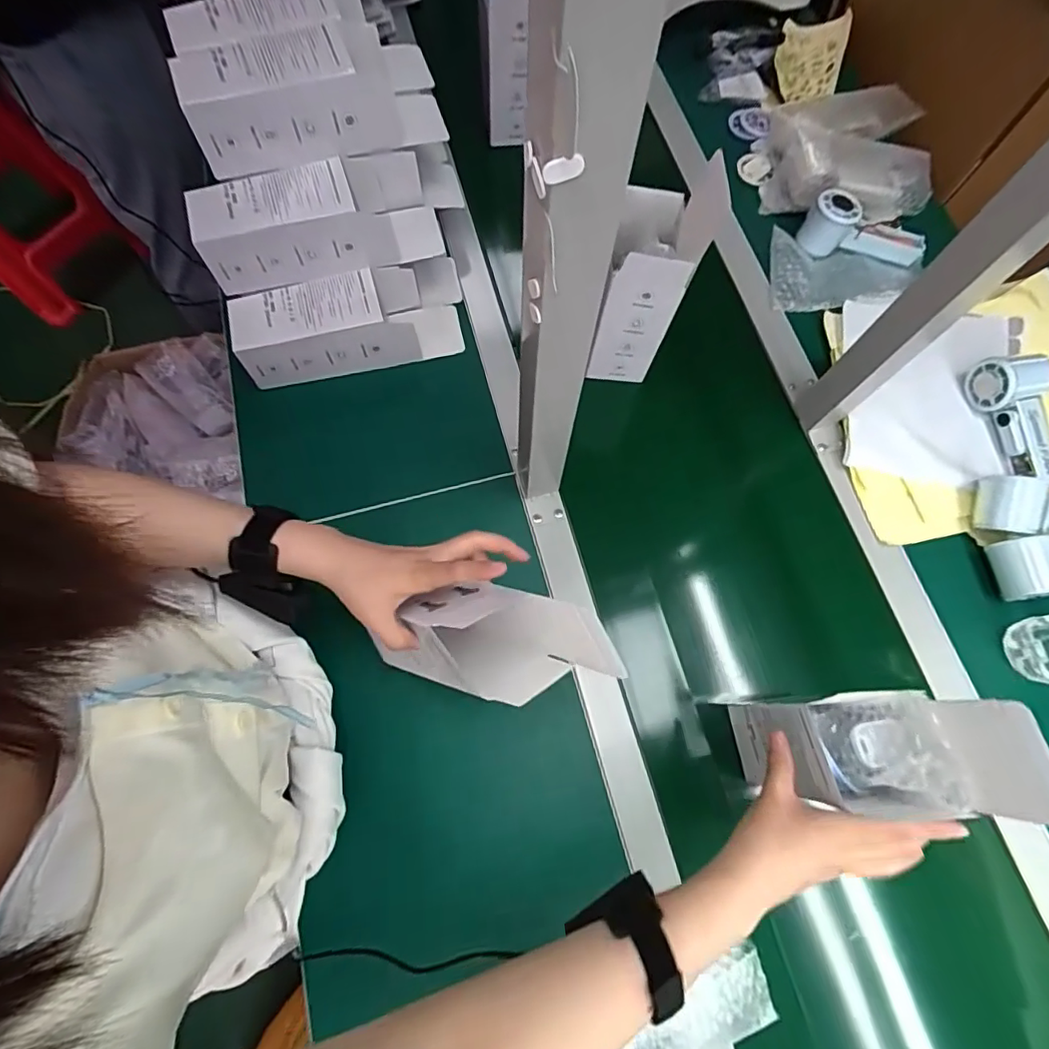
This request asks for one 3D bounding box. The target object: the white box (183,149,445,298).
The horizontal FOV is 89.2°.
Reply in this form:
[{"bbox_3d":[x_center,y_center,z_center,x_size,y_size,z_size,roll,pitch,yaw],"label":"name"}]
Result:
[{"bbox_3d":[-0.219,-0.331,0.574,0.246,0.077,0.105,-18,73,-7],"label":"white box"}]

